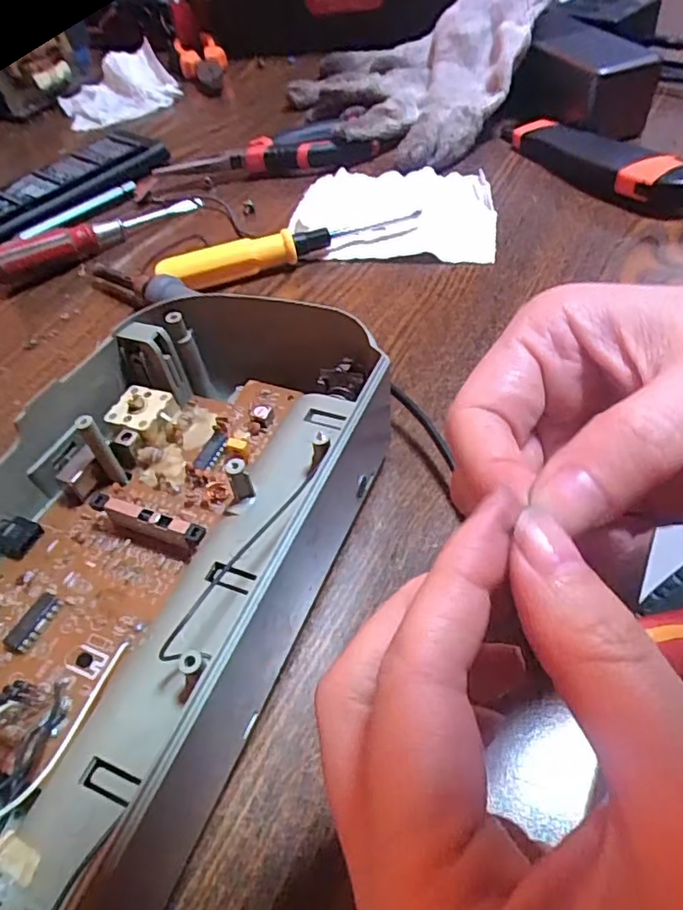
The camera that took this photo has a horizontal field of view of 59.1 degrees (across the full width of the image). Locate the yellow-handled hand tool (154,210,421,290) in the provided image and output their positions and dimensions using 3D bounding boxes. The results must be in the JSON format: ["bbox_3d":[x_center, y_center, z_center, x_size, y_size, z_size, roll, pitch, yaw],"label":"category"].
[{"bbox_3d":[-0.031,-0.123,0.356,0.153,0.020,0.015,-19,50,-8],"label":"yellow-handled hand tool"}]

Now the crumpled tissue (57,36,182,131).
[{"bbox_3d":[-0.219,-0.360,0.581,0.107,0.034,0.113,-22,50,-14],"label":"crumpled tissue"}]

